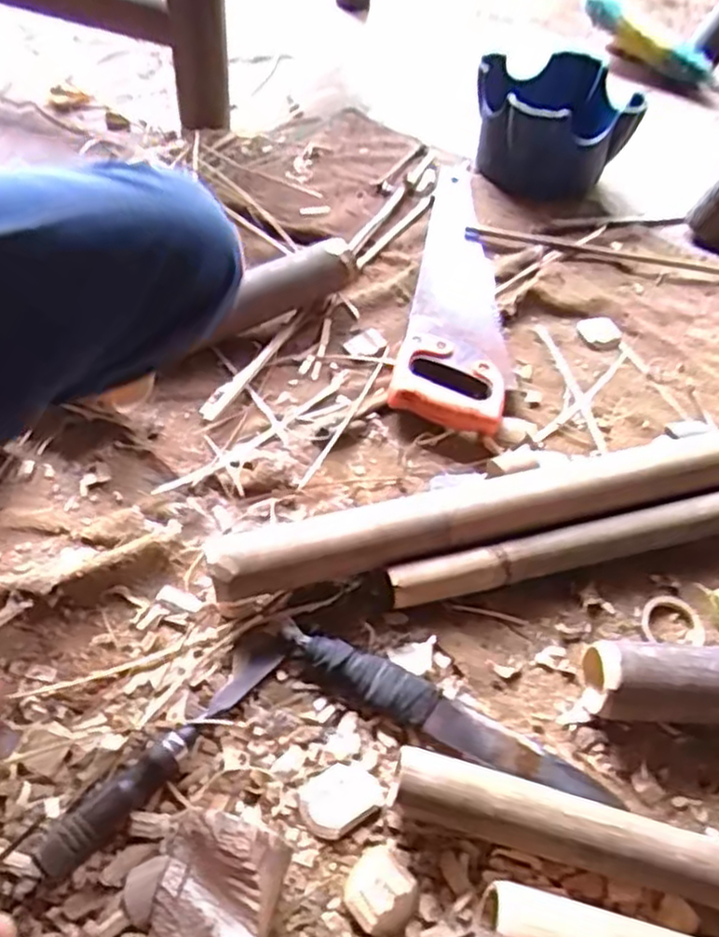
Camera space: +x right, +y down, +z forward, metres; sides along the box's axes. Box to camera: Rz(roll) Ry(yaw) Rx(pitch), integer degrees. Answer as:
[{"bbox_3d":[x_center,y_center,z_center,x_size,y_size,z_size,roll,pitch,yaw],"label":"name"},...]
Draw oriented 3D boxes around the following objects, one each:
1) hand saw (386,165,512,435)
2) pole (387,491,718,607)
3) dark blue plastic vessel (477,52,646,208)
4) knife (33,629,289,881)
[{"bbox_3d":[0.128,-0.226,0.873,0.117,0.032,0.490,11,52,3],"label":"hand saw"},{"bbox_3d":[0.326,0.038,0.667,0.634,0.046,0.034,-11,54,-14],"label":"pole"},{"bbox_3d":[0.251,-0.449,0.965,0.170,0.136,0.159,-8,53,-12],"label":"dark blue plastic vessel"},{"bbox_3d":[-0.133,0.190,0.513,0.032,0.027,0.214,34,56,20],"label":"knife"}]

